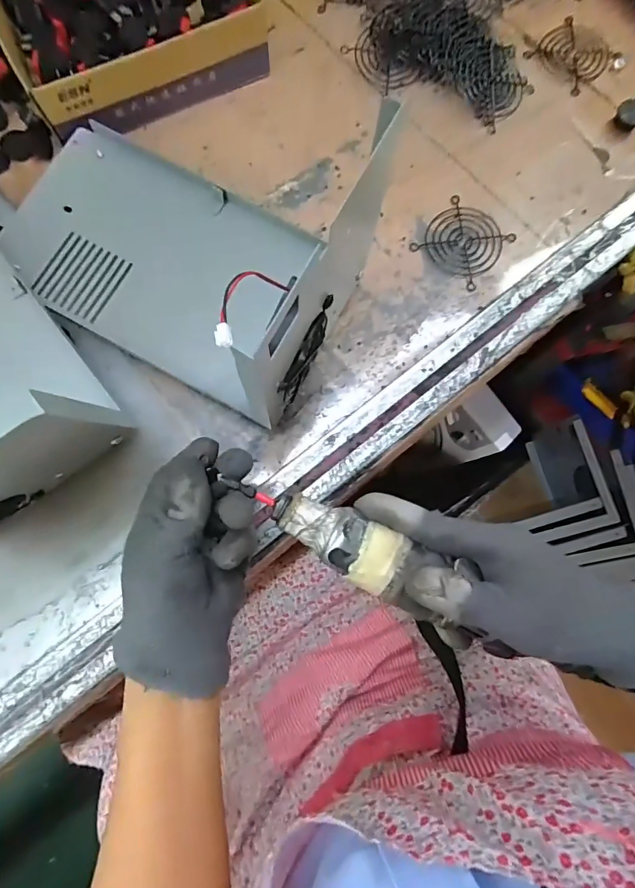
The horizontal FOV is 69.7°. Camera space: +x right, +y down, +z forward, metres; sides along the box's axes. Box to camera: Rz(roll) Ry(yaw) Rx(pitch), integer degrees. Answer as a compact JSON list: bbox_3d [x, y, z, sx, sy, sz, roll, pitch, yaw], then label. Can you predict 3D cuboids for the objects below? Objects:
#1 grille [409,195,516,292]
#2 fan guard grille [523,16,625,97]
[{"bbox_3d":[0.126,-0.175,0.392,0.064,0.005,0.062,40,82,7],"label":"grille"},{"bbox_3d":[0.242,-0.366,0.427,0.057,0.010,0.071,-41,82,-6],"label":"fan guard grille"}]

